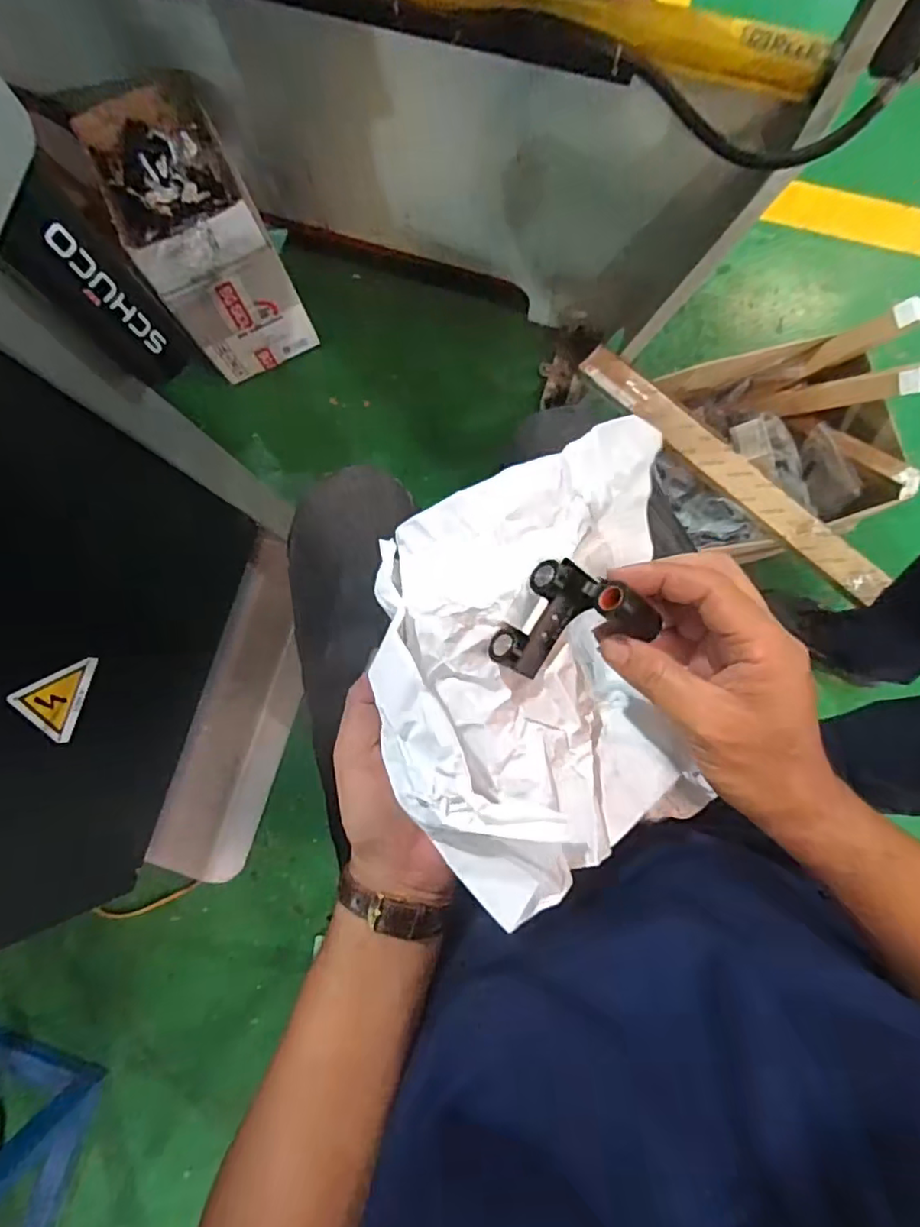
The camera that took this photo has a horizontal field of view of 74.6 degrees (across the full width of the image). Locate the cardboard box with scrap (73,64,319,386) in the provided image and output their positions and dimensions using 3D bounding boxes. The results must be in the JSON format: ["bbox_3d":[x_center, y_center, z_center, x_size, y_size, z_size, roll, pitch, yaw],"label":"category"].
[{"bbox_3d":[-0.443,-0.650,1.077,0.202,0.353,0.308,-26,82,-1],"label":"cardboard box with scrap"}]

